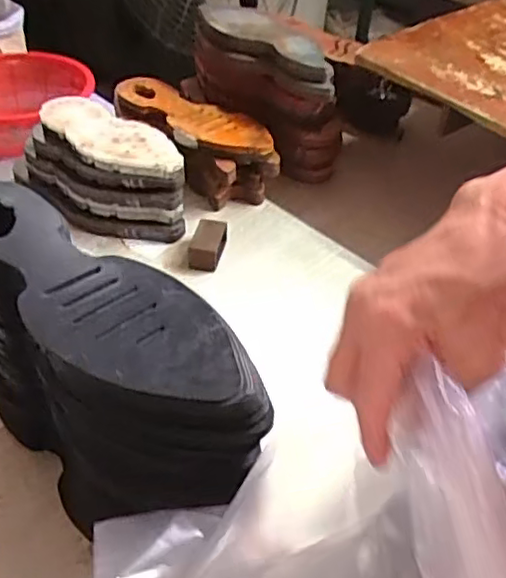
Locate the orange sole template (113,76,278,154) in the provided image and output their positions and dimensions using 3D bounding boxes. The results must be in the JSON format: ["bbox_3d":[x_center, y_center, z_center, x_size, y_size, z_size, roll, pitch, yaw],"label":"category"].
[{"bbox_3d":[-0.088,-0.258,0.931,0.277,0.016,0.085,32,59,28],"label":"orange sole template"}]

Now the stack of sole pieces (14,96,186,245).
[{"bbox_3d":[-0.214,-0.167,0.872,0.274,0.116,0.115,33,49,29],"label":"stack of sole pieces"}]

